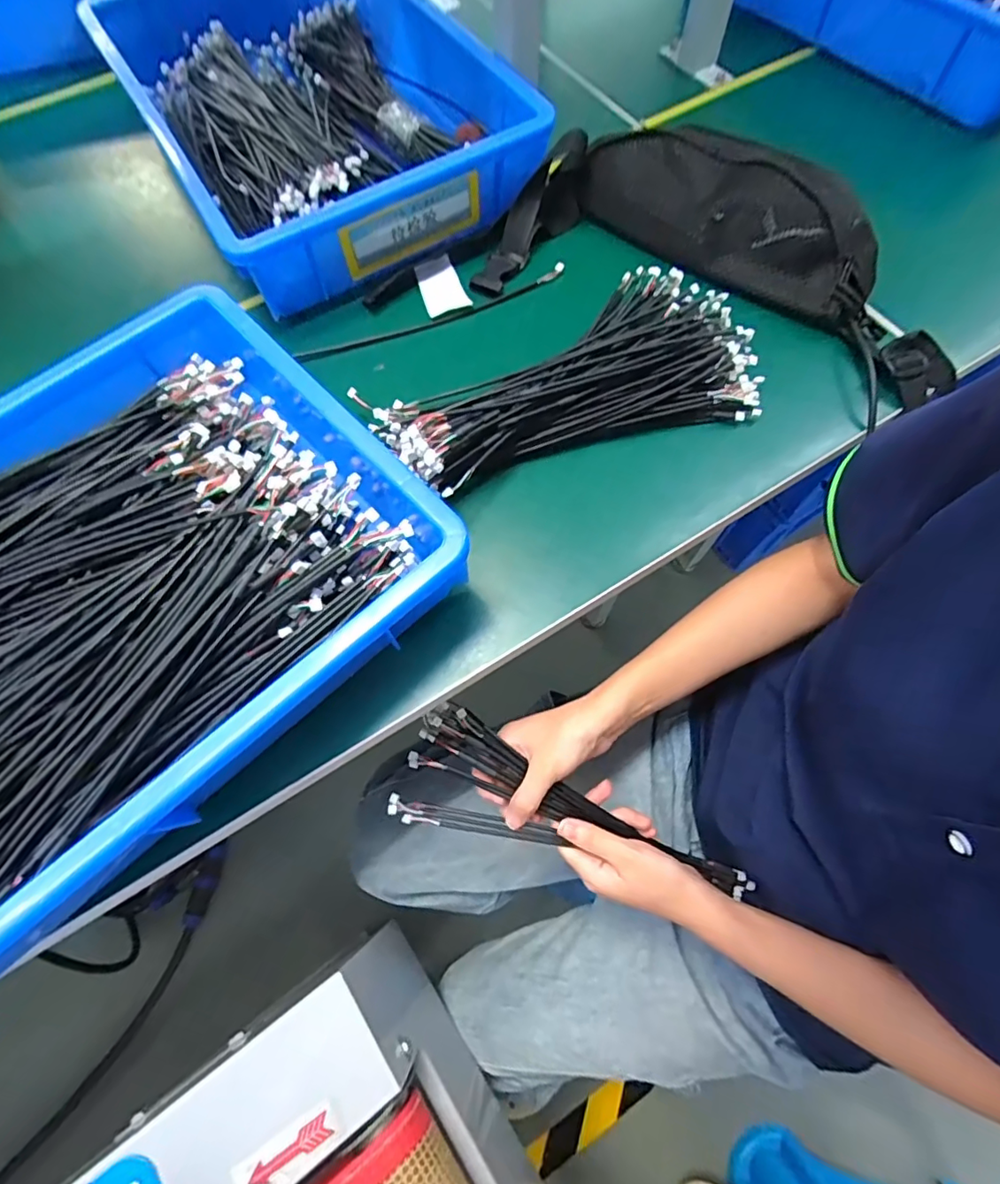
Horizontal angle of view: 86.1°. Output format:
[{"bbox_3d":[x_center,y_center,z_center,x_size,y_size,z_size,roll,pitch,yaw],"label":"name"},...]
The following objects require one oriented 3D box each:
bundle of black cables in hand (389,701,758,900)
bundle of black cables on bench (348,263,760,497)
[{"bbox_3d":[0.061,0.181,0.407,0.280,0.034,0.086,25,71,-2],"label":"bundle of black cables in hand"},{"bbox_3d":[0.056,-0.158,0.400,0.285,0.041,0.157,-29,71,-9],"label":"bundle of black cables on bench"}]

